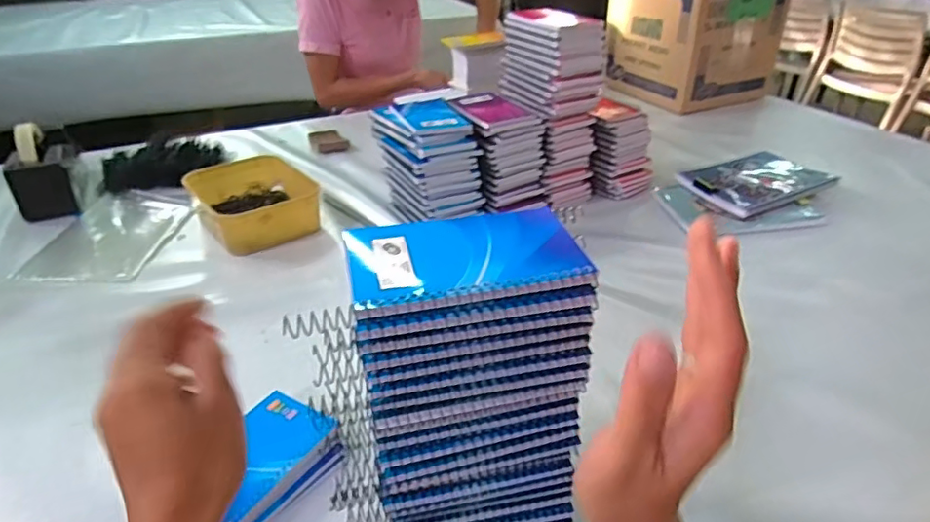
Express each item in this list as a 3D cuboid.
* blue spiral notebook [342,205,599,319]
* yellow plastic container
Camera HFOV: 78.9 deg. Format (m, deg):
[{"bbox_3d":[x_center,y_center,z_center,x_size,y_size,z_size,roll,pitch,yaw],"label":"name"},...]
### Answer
[{"bbox_3d":[-0.001,-0.004,0.320,0.128,0.014,0.082,-7,34,-10],"label":"blue spiral notebook"},{"bbox_3d":[-0.326,-0.091,0.875,0.160,0.063,0.196,-20,37,-28],"label":"yellow plastic container"}]

